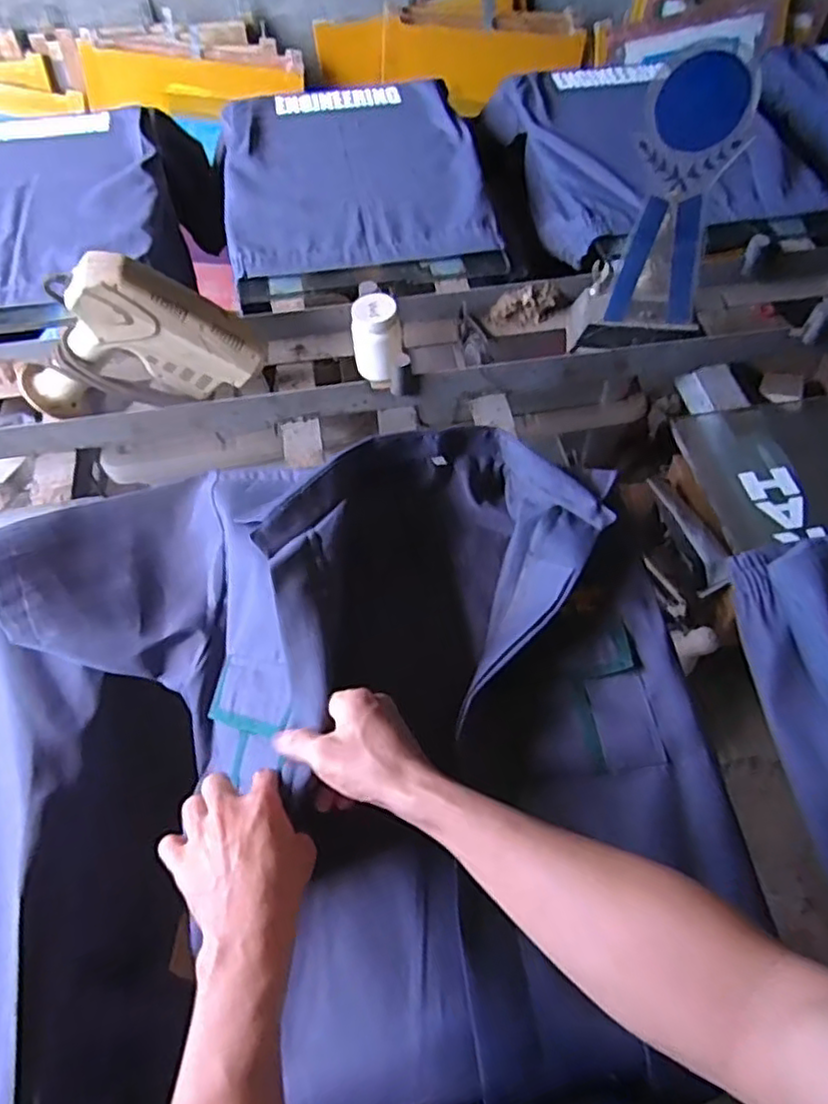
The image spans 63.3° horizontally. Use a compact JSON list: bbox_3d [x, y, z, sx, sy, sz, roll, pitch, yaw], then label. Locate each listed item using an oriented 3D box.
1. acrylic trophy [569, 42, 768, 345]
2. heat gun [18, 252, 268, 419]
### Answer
[{"bbox_3d":[0.281,-0.367,0.763,0.139,0.321,0.067,14,58,11],"label":"acrylic trophy"},{"bbox_3d":[-0.335,-0.249,0.792,0.294,0.172,0.062,-9,57,-3],"label":"heat gun"}]

